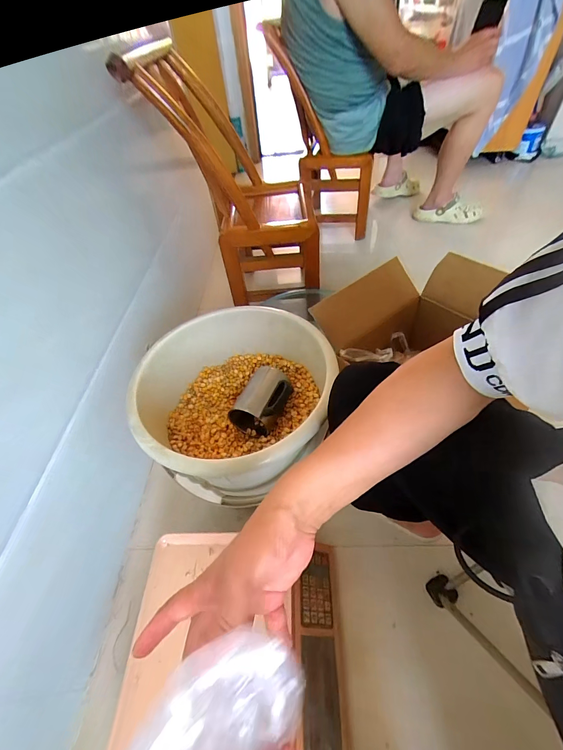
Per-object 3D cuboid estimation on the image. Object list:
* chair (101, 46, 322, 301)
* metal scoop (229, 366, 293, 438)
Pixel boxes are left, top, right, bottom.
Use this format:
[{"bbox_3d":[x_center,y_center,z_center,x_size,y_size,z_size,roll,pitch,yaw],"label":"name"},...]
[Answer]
[{"bbox_3d":[-0.118,-0.565,0.951,0.404,0.554,0.383,-7,50,1],"label":"chair"},{"bbox_3d":[-0.031,0.055,0.603,0.083,0.088,0.116,27,58,26],"label":"metal scoop"}]

